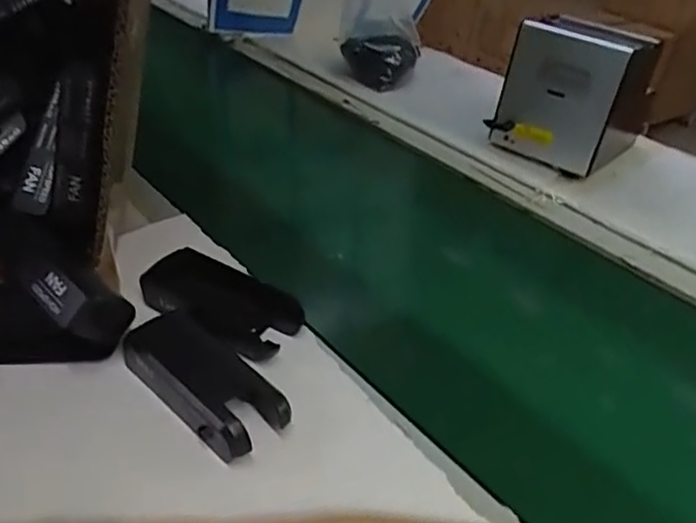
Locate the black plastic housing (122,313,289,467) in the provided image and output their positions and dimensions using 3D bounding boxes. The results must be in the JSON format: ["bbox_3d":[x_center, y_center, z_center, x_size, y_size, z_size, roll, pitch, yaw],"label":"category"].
[{"bbox_3d":[-0.084,0.071,0.380,0.108,0.029,0.049,31,42,31],"label":"black plastic housing"}]

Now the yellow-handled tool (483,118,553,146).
[{"bbox_3d":[0.195,-0.151,0.742,0.089,0.027,0.015,30,41,30],"label":"yellow-handled tool"}]

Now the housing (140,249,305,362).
[{"bbox_3d":[-0.087,0.028,0.446,0.114,0.019,0.059,26,39,26],"label":"housing"}]

